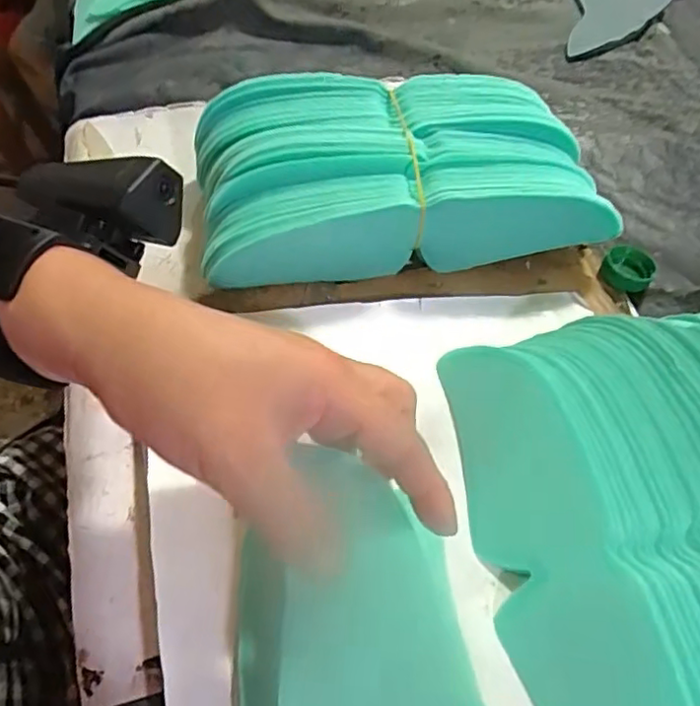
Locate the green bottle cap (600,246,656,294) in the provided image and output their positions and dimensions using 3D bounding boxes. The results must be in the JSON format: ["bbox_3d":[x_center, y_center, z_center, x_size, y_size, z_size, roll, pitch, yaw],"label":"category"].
[{"bbox_3d":[0.180,-0.054,0.402,0.031,0.014,0.026,34,64,17],"label":"green bottle cap"}]

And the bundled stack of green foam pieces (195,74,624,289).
[{"bbox_3d":[0.027,-0.107,0.391,0.238,0.070,0.123,-7,60,-7],"label":"bundled stack of green foam pieces"}]

